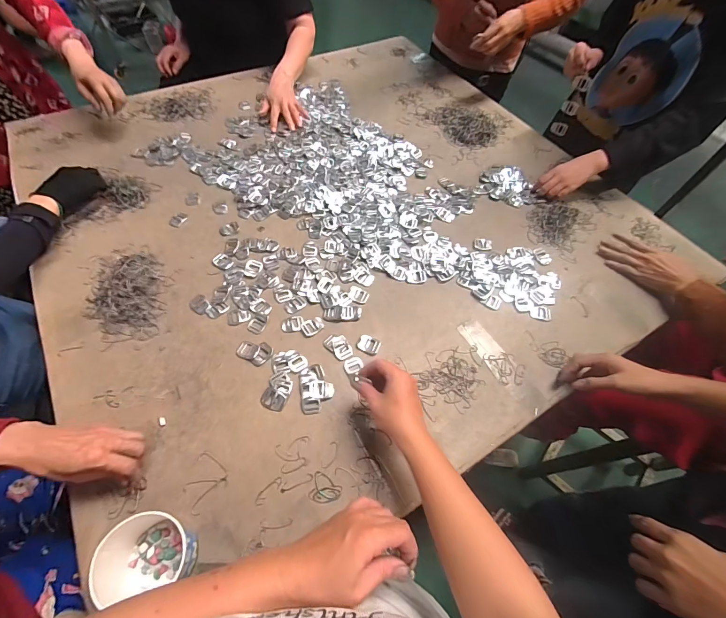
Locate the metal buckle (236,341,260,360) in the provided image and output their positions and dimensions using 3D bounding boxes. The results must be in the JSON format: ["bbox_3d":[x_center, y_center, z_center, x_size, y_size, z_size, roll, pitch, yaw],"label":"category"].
[{"bbox_3d":[-0.193,0.069,0.583,0.038,0.004,0.030,15,59,7],"label":"metal buckle"}]

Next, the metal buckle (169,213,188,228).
[{"bbox_3d":[-0.389,-0.189,0.730,0.030,0.004,0.040,25,61,12],"label":"metal buckle"}]

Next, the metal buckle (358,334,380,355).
[{"bbox_3d":[0.010,0.062,0.599,0.038,0.004,0.031,25,61,12],"label":"metal buckle"}]

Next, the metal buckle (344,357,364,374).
[{"bbox_3d":[-0.015,0.093,0.577,0.030,0.004,0.028,-14,60,-11],"label":"metal buckle"}]

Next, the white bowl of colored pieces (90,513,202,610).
[{"bbox_3d":[-0.246,0.287,0.410,0.091,0.072,0.083,1,59,-2],"label":"white bowl of colored pieces"}]

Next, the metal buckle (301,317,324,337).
[{"bbox_3d":[-0.088,0.031,0.612,0.038,0.004,0.031,-20,61,-14],"label":"metal buckle"}]

